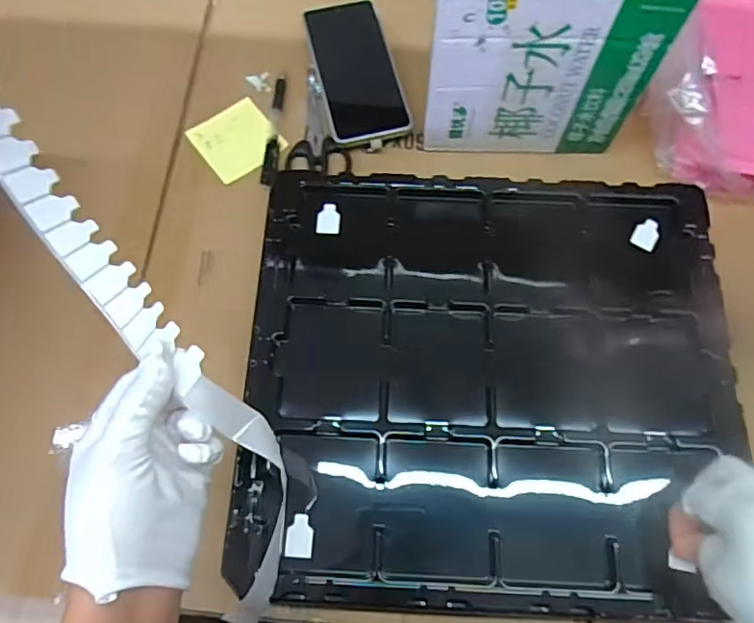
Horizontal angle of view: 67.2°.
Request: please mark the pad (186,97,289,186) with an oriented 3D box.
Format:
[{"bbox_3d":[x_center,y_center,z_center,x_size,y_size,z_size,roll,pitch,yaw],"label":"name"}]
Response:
[{"bbox_3d":[-0.139,-0.171,0.566,0.076,0.007,0.081,-36,74,-12],"label":"pad"}]

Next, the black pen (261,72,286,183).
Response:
[{"bbox_3d":[-0.101,-0.183,0.565,0.014,0.006,0.130,3,70,1],"label":"black pen"}]

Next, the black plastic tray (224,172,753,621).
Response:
[{"bbox_3d":[0.085,0.045,0.441,0.362,0.016,0.332,3,70,1],"label":"black plastic tray"}]

